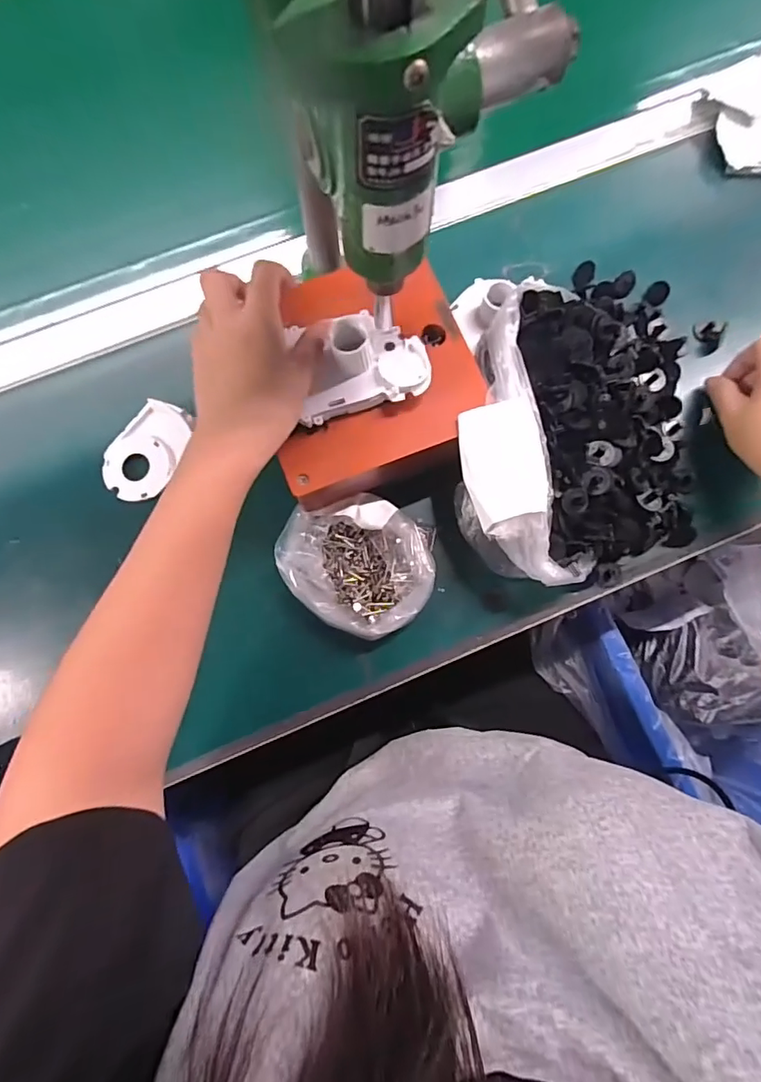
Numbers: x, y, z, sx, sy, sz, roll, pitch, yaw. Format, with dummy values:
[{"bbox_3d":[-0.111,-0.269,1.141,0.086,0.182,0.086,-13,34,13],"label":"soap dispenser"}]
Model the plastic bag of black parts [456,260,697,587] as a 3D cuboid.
[{"bbox_3d":[0.153,-0.104,0.377,0.190,0.080,0.273,4,79,1],"label":"plastic bag of black parts"}]

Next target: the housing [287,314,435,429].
[{"bbox_3d":[-0.012,-0.116,0.329,0.084,0.029,0.054,-14,82,-3],"label":"housing"}]

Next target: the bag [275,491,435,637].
[{"bbox_3d":[-0.018,0.016,0.382,0.112,0.030,0.102,7,78,1],"label":"bag"}]

